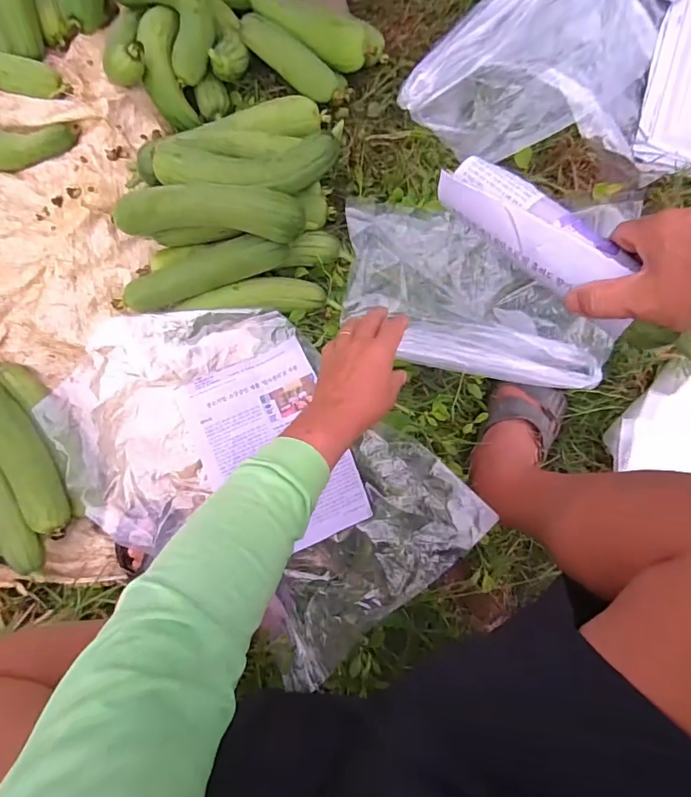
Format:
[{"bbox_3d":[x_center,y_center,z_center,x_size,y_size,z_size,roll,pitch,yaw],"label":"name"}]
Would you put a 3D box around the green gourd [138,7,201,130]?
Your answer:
[{"bbox_3d":[-0.273,-0.494,0.692,0.063,0.057,0.163,-8,104,2],"label":"green gourd"}]

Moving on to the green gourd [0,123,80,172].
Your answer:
[{"bbox_3d":[-0.504,-0.386,0.704,0.179,0.048,0.054,-8,84,2],"label":"green gourd"}]

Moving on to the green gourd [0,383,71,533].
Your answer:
[{"bbox_3d":[-0.446,0.074,0.646,0.058,0.059,0.240,-34,84,-1],"label":"green gourd"}]

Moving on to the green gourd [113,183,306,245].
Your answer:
[{"bbox_3d":[-0.179,-0.235,0.590,0.253,0.053,0.062,3,85,3],"label":"green gourd"}]

